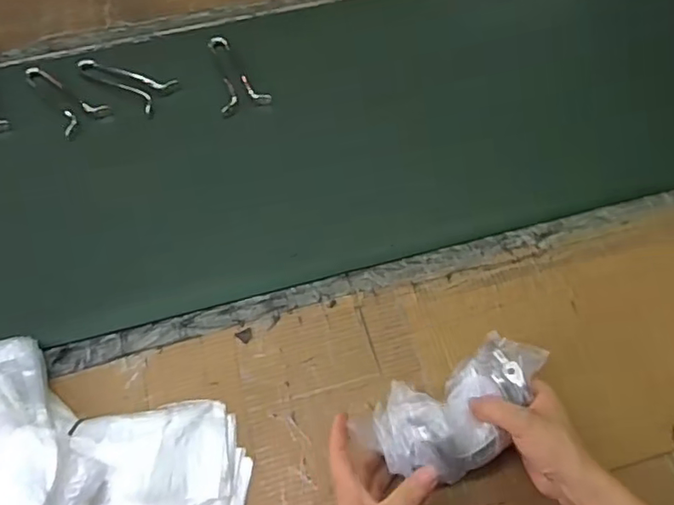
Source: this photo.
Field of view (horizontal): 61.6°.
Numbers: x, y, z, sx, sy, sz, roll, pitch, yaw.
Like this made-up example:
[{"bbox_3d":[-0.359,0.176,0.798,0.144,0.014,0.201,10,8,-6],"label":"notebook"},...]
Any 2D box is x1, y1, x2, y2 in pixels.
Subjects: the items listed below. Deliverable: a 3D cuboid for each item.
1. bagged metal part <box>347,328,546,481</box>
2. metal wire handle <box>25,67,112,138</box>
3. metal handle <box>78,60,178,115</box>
[{"bbox_3d":[0.116,0.141,0.521,0.170,0.040,0.089,-31,61,-10],"label":"bagged metal part"},{"bbox_3d":[-0.411,-0.234,0.837,0.169,0.004,0.072,39,66,23],"label":"metal wire handle"},{"bbox_3d":[-0.324,-0.254,0.842,0.162,0.007,0.069,21,60,15],"label":"metal handle"}]

